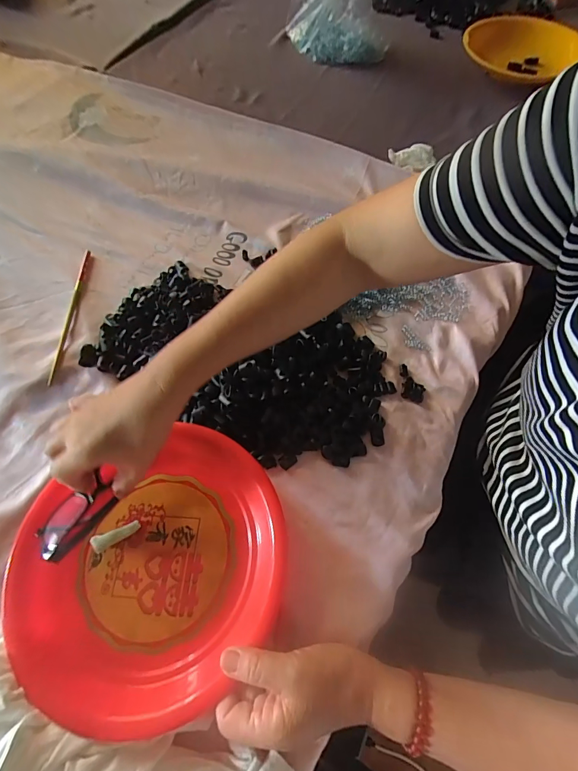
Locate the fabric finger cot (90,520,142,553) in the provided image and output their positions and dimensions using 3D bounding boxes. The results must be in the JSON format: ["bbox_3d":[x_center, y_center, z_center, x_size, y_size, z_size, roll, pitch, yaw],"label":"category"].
[{"bbox_3d":[-0.175,0.153,0.369,0.047,0.007,0.016,-21,67,-11],"label":"fabric finger cot"}]

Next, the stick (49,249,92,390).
[{"bbox_3d":[-0.296,-0.099,0.492,0.009,0.008,0.212,1,64,-1],"label":"stick"}]

